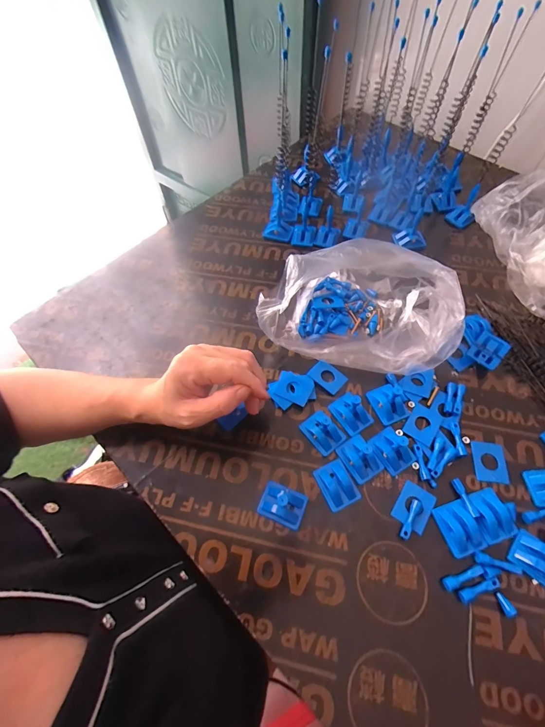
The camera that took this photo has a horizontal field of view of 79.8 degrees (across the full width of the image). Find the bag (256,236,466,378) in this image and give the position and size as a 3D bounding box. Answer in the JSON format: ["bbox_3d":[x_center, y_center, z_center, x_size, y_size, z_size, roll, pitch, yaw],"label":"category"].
[{"bbox_3d":[0.113,-0.079,0.386,0.208,0.115,0.148,16,62,12],"label":"bag"}]

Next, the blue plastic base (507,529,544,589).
[{"bbox_3d":[0.244,0.179,0.295,0.043,0.011,0.033,38,69,22],"label":"blue plastic base"}]

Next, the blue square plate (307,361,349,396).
[{"bbox_3d":[0.066,0.017,0.395,0.042,0.005,0.030,33,67,20],"label":"blue square plate"}]

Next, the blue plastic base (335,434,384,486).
[{"bbox_3d":[0.093,0.099,0.344,0.035,0.016,0.043,-29,62,-13],"label":"blue plastic base"}]

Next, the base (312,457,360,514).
[{"bbox_3d":[0.067,0.126,0.338,0.034,0.008,0.044,-24,61,-10],"label":"base"}]

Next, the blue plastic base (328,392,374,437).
[{"bbox_3d":[0.088,0.049,0.358,0.030,0.040,0.044,-35,64,-16],"label":"blue plastic base"}]

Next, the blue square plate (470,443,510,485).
[{"bbox_3d":[0.230,0.105,0.344,0.031,0.004,0.041,4,60,6],"label":"blue square plate"}]

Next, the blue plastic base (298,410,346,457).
[{"bbox_3d":[0.057,0.075,0.364,0.036,0.010,0.044,-34,63,-15],"label":"blue plastic base"}]

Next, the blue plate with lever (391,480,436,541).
[{"bbox_3d":[0.139,0.147,0.325,0.031,0.006,0.053,29,66,19],"label":"blue plate with lever"}]

